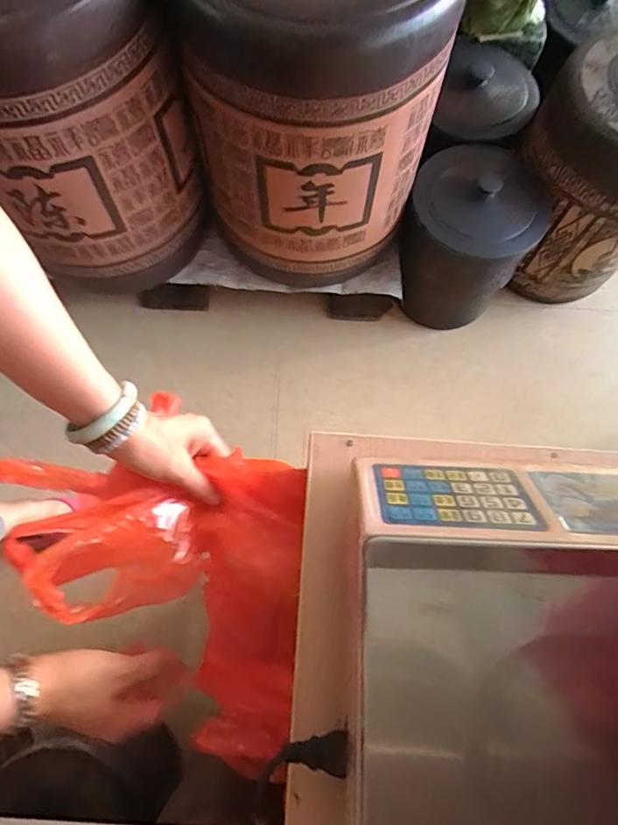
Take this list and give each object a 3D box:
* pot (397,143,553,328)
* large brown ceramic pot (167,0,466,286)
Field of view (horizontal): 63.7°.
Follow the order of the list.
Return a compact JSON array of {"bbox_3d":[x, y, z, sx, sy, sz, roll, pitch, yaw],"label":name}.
[{"bbox_3d":[0.333,-0.375,1.103,0.252,0.326,0.274,0,71,-1],"label":"pot"},{"bbox_3d":[-0.010,-0.514,0.819,0.359,0.510,0.389,0,71,-1],"label":"large brown ceramic pot"}]

